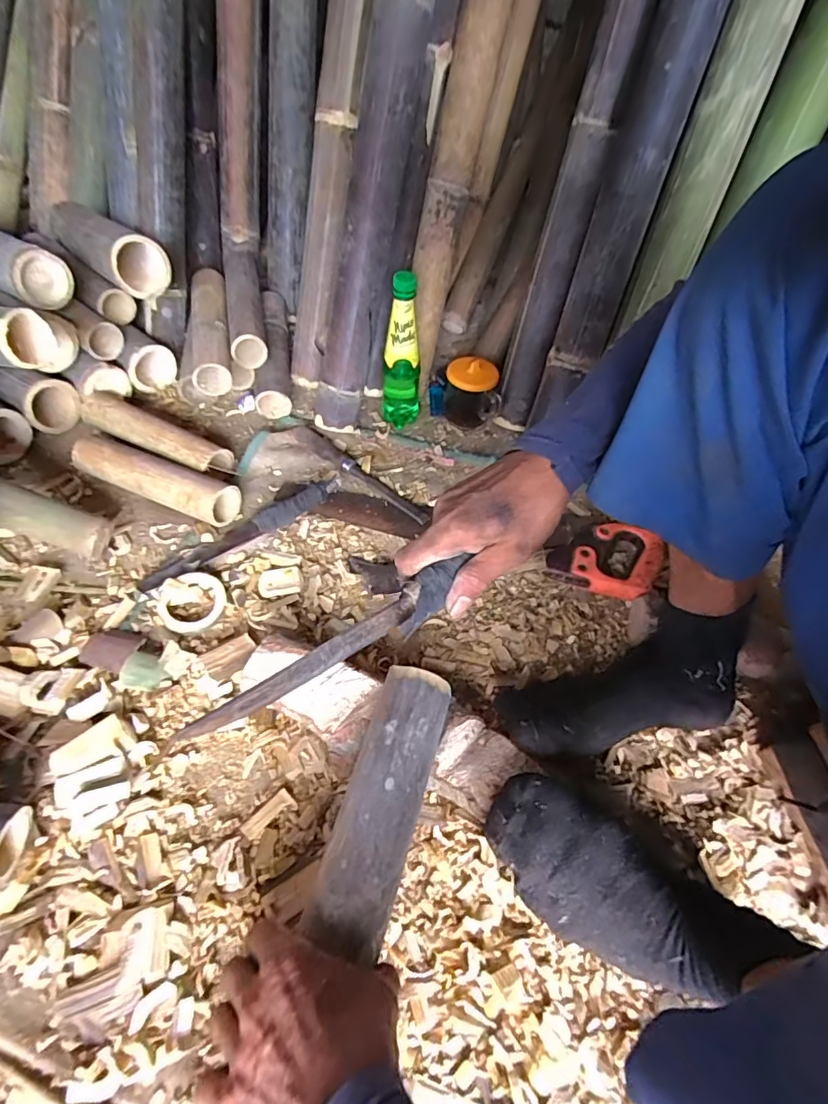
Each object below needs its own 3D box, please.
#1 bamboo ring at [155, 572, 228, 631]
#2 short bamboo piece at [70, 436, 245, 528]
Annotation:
[{"bbox_3d":[-0.252,0.056,0.584,0.067,0.016,0.074,30,56,17],"label":"bamboo ring"},{"bbox_3d":[-0.340,-0.096,0.674,0.235,0.054,0.056,19,53,9],"label":"short bamboo piece"}]

